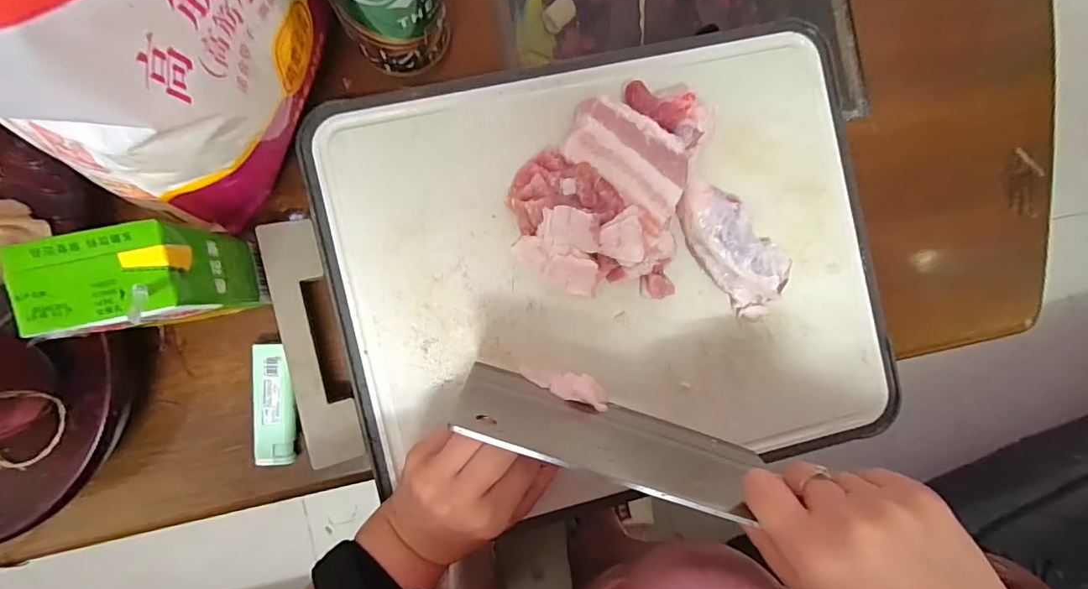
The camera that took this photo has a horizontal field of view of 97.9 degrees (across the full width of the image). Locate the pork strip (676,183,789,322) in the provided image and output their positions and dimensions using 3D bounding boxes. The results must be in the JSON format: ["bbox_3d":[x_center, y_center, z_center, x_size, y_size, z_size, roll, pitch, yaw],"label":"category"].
[{"bbox_3d":[0.128,-0.032,0.320,0.046,0.022,0.098,-42,95,-4],"label":"pork strip"}]

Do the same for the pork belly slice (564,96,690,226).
[{"bbox_3d":[0.054,-0.085,0.291,0.078,0.007,0.051,28,85,-6],"label":"pork belly slice"}]

